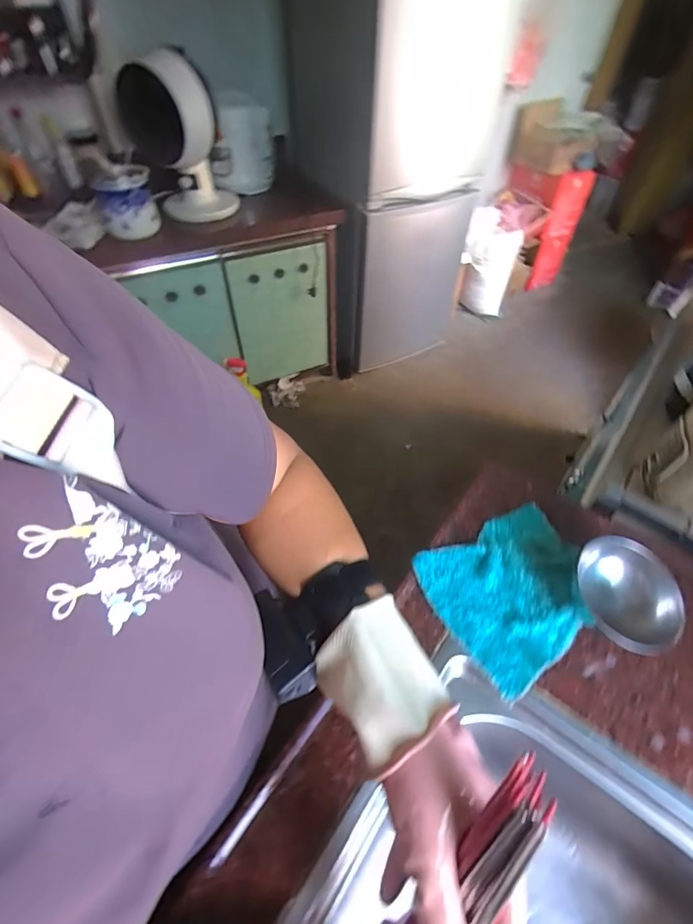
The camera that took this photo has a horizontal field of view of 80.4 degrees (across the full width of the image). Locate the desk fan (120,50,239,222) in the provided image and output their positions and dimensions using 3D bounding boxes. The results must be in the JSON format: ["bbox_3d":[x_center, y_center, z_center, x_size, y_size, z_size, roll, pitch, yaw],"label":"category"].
[{"bbox_3d":[-0.540,-1.043,1.323,0.274,0.403,0.264,-19,53,-16],"label":"desk fan"}]

